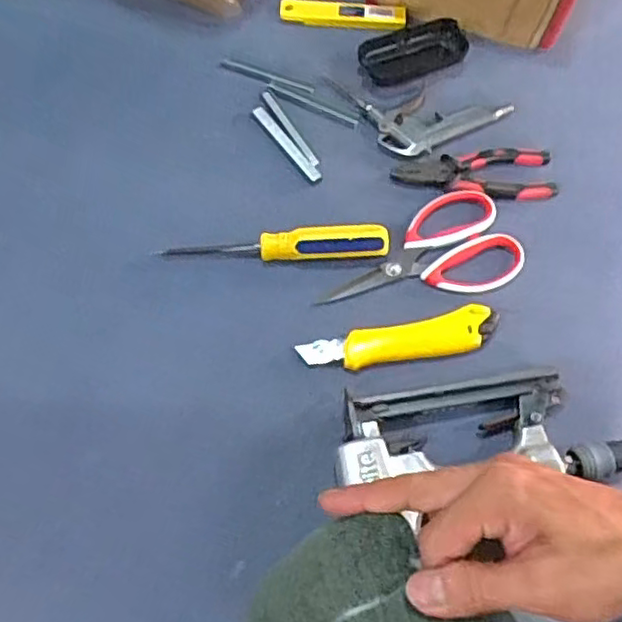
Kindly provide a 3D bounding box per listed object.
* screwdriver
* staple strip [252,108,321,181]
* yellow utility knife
[{"bbox_3d":[-0.032,-0.060,0.586,0.200,0.020,0.029,-1,66,-1],"label":"screwdriver"},{"bbox_3d":[-0.025,-0.166,0.642,0.011,0.006,0.104,-34,70,-15],"label":"staple strip"},{"bbox_3d":[0.077,0.025,0.557,0.168,0.013,0.038,-11,66,-6],"label":"yellow utility knife"}]

